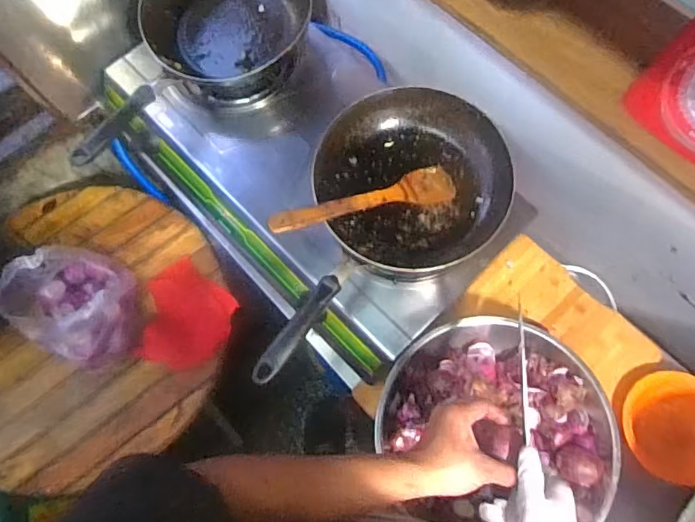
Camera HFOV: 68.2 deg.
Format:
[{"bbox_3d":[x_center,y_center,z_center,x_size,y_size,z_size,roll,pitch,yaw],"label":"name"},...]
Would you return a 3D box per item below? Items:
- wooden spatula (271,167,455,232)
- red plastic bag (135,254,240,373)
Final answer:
[{"bbox_3d":[0.030,-0.085,0.716,0.281,0.016,0.053,-16,71,-22],"label":"wooden spatula"},{"bbox_3d":[-0.295,0.099,0.956,0.156,0.022,0.192,11,72,6],"label":"red plastic bag"}]

